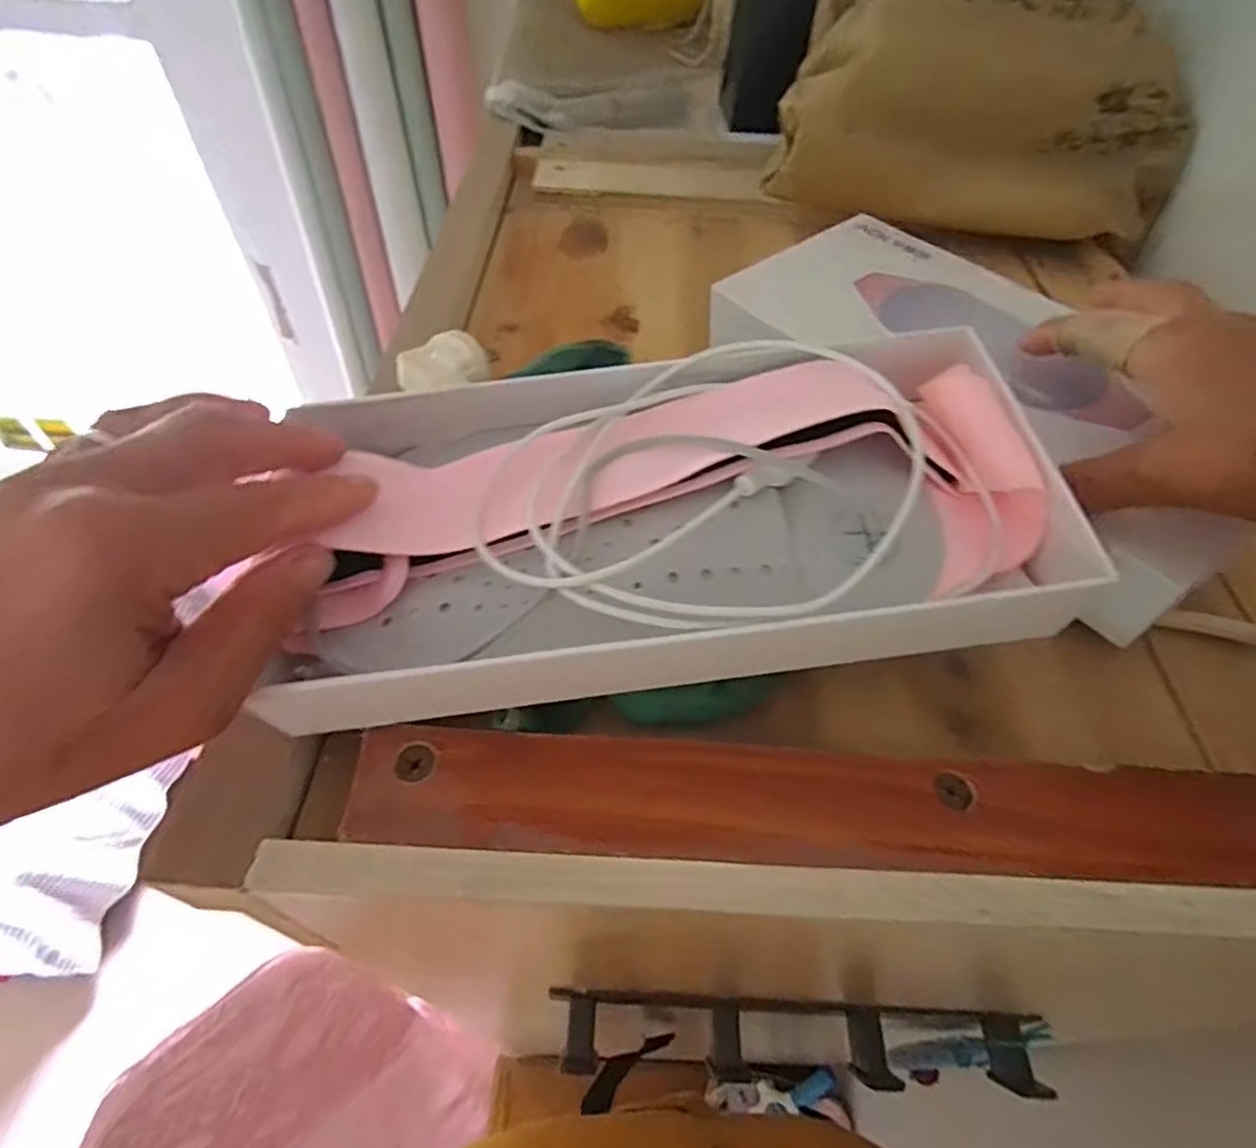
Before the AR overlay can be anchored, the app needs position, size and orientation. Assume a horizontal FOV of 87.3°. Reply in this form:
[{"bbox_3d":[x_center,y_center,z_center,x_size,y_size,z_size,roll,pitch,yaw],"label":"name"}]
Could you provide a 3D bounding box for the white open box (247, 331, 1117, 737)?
[{"bbox_3d":[0.016,-0.024,0.231,0.256,0.049,0.124,-5,53,-6],"label":"white open box"}]

